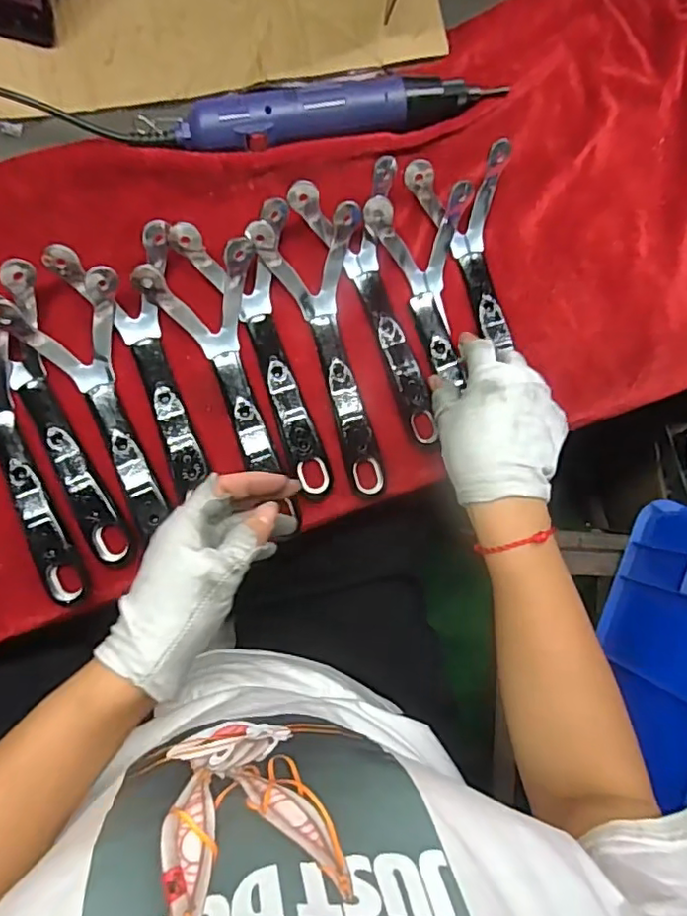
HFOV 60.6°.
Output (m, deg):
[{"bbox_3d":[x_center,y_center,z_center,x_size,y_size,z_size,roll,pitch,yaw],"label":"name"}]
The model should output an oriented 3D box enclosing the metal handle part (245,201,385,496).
[{"bbox_3d":[0.001,-0.081,0.456,0.084,0.028,0.215,-18,91,-8],"label":"metal handle part"}]

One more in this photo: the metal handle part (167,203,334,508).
[{"bbox_3d":[-0.051,-0.076,0.447,0.083,0.028,0.218,-19,91,-8],"label":"metal handle part"}]

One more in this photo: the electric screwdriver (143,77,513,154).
[{"bbox_3d":[-0.009,-0.267,0.458,0.274,0.030,0.039,-13,90,-8],"label":"electric screwdriver"}]

